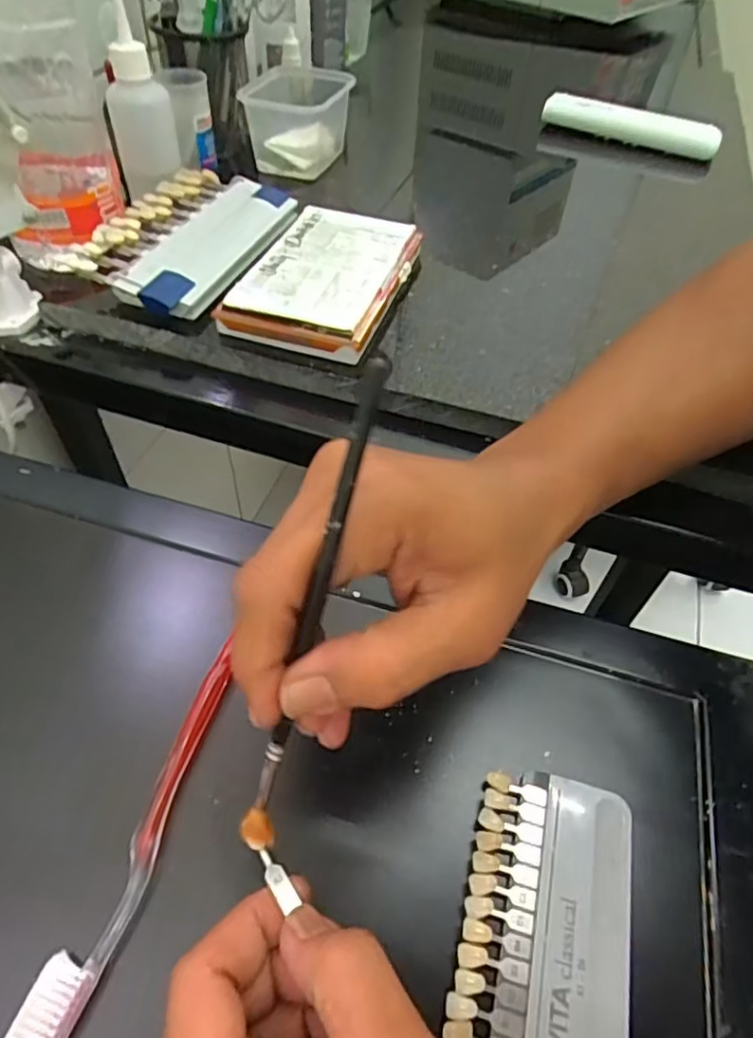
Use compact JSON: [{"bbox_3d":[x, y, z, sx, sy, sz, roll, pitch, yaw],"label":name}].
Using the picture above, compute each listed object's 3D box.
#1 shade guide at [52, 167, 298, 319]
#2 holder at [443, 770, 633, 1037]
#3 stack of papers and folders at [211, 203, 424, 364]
[{"bbox_3d":[-0.133,-0.202,0.425,0.095,0.023,0.167,15,51,8],"label":"shade guide"},{"bbox_3d":[0.066,0.177,0.238,0.067,0.009,0.144,15,51,8],"label":"holder"},{"bbox_3d":[-0.036,-0.165,0.406,0.100,0.026,0.144,16,52,9],"label":"stack of papers and folders"}]

